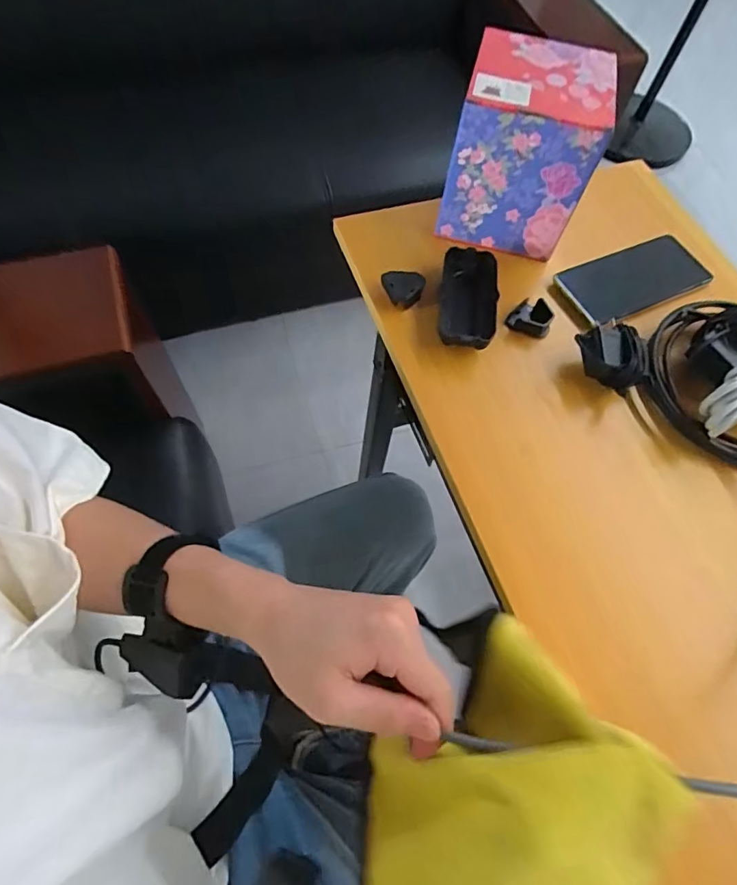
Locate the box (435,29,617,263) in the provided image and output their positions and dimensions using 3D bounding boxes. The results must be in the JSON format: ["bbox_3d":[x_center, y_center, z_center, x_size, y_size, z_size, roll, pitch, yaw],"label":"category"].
[{"bbox_3d":[0.147,-0.285,0.491,0.122,0.139,0.118,13,64,3],"label":"box"}]

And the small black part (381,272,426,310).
[{"bbox_3d":[0.032,-0.149,0.482,0.040,0.017,0.035,14,64,3],"label":"small black part"}]

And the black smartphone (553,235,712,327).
[{"bbox_3d":[0.269,-0.168,0.510,0.152,0.011,0.074,-24,68,-14],"label":"black smartphone"}]

